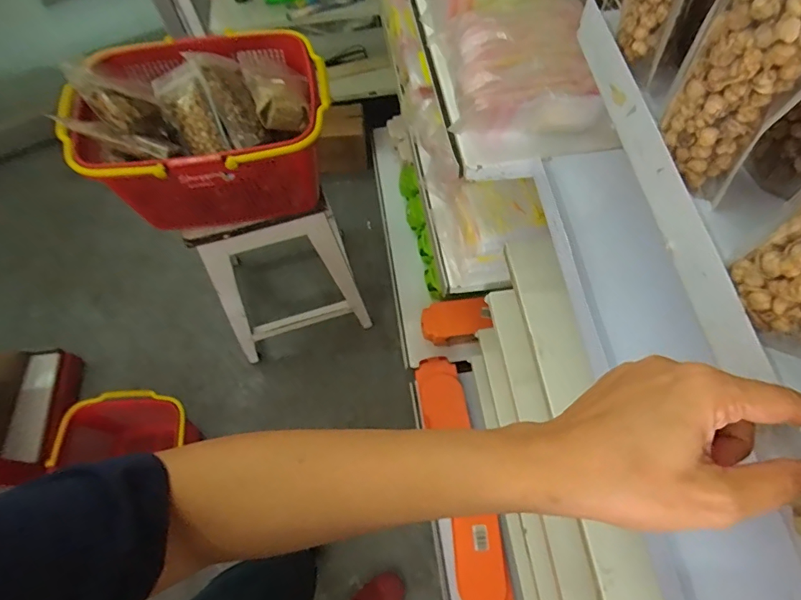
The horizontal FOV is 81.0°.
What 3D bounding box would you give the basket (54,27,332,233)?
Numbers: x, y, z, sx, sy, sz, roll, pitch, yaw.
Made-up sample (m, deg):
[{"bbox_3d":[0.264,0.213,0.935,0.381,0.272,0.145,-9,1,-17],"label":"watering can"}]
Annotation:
[{"bbox_3d":[-0.323,-0.300,0.830,0.387,0.269,0.284,-14,65,-4],"label":"basket"}]

